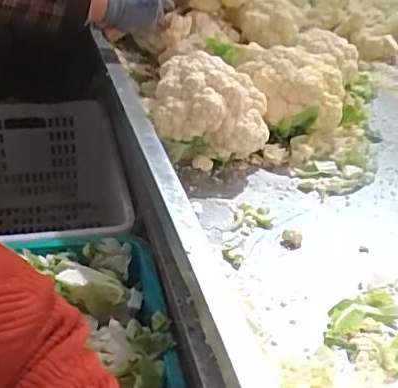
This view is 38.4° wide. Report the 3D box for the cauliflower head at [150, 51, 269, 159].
[{"bbox_3d":[0.017,-0.123,0.844,0.170,0.138,0.142,-1,32,-10],"label":"cauliflower head"}]

